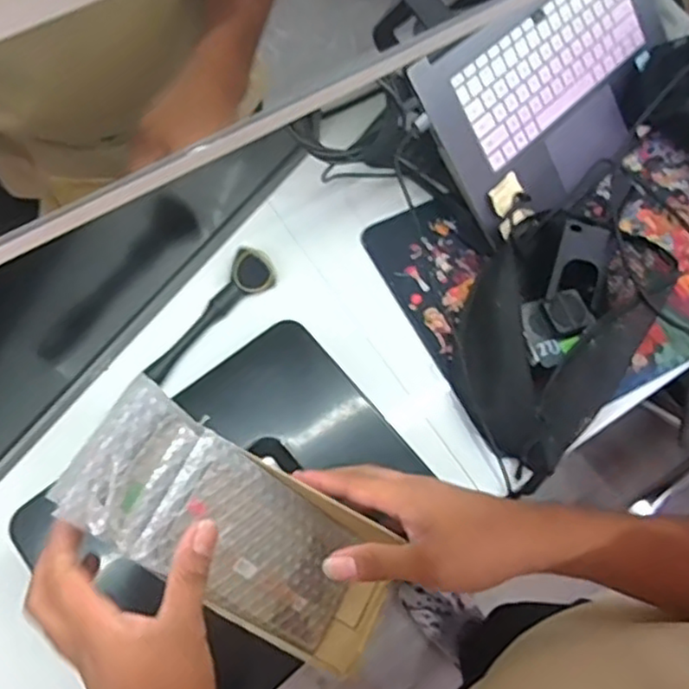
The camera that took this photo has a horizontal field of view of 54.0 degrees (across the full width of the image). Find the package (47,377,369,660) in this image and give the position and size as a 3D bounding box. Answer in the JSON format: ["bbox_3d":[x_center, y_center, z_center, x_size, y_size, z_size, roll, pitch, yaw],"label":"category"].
[{"bbox_3d":[-0.077,0.125,0.463,0.228,0.014,0.096,46,67,-29],"label":"package"}]

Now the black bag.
[{"bbox_3d":[0.209,-0.018,0.681,0.174,0.079,0.281,28,69,10],"label":"black bag"}]

